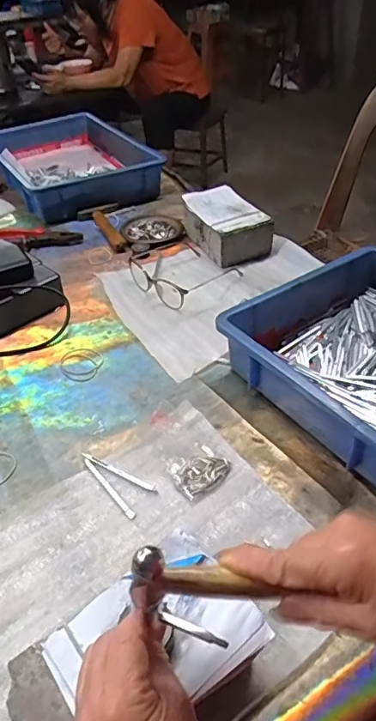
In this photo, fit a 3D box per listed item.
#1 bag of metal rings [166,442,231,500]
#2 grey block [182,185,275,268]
[{"bbox_3d":[0.013,0.110,0.514,0.060,0.019,0.048,-21,43,-20],"label":"bag of metal rings"},{"bbox_3d":[0.066,-0.239,0.870,0.103,0.071,0.154,-18,42,-18],"label":"grey block"}]

